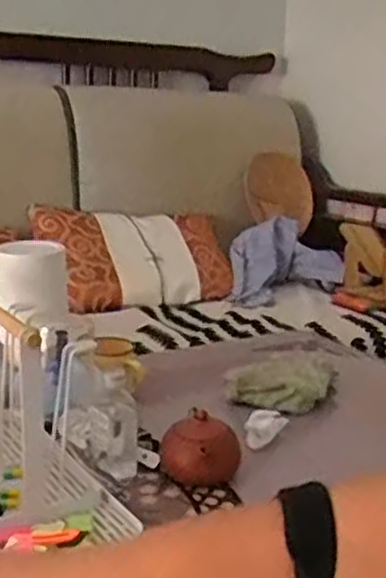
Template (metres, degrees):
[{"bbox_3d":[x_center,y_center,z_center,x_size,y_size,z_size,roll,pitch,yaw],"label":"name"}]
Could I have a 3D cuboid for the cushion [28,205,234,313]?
[{"bbox_3d":[-0.149,-0.082,1.868,0.484,0.277,0.120,-6,-17,-29],"label":"cushion"}]

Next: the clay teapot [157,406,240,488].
[{"bbox_3d":[0.007,0.169,0.797,0.079,0.064,0.080,0,14,-5],"label":"clay teapot"}]

